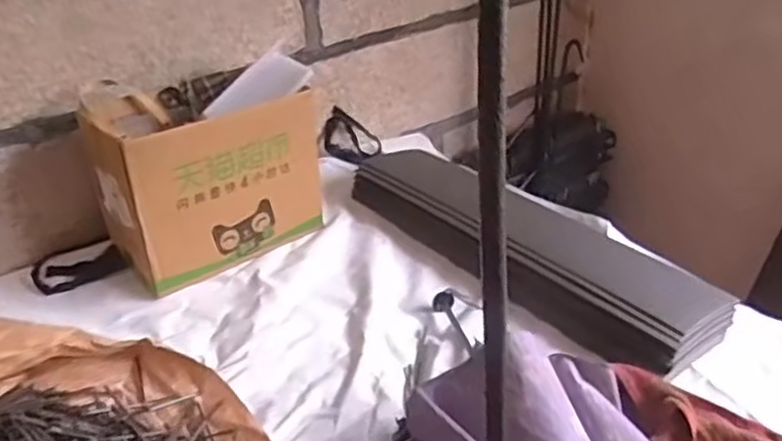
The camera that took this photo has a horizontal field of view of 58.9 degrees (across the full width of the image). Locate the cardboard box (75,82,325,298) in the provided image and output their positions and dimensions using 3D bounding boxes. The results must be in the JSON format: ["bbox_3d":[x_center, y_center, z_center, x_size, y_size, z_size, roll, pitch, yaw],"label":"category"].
[{"bbox_3d":[-0.275,-0.075,1.050,0.307,0.239,0.180,-25,37,-33],"label":"cardboard box"}]

